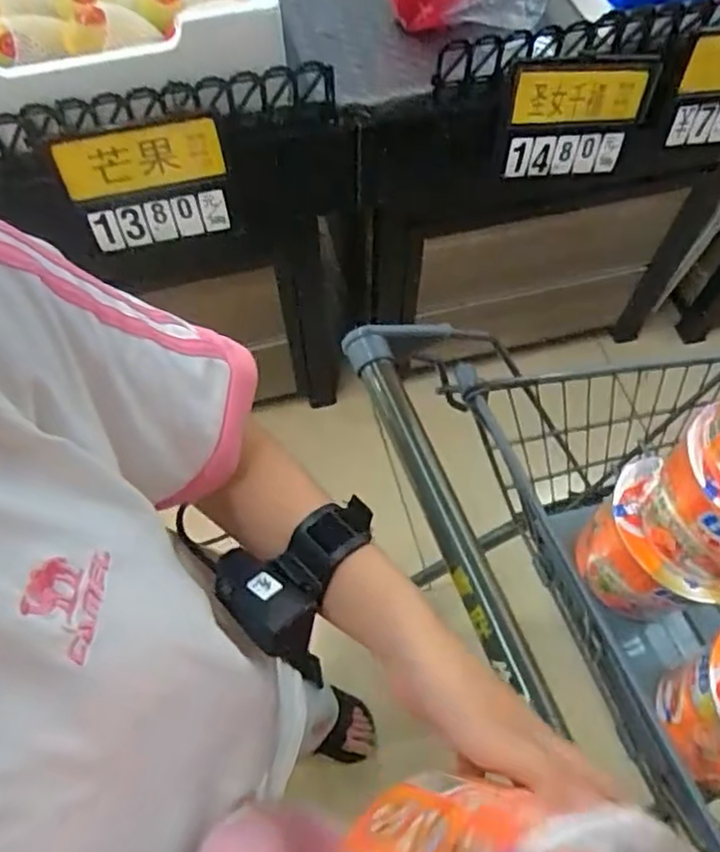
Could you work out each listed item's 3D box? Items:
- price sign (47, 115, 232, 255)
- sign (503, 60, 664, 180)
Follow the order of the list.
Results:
[{"bbox_3d":[-0.270,-0.304,0.848,0.197,0.149,0.007,-12,43,-5],"label":"price sign"},{"bbox_3d":[0.307,-0.426,0.923,0.219,0.153,0.026,-7,44,-11],"label":"sign"}]

